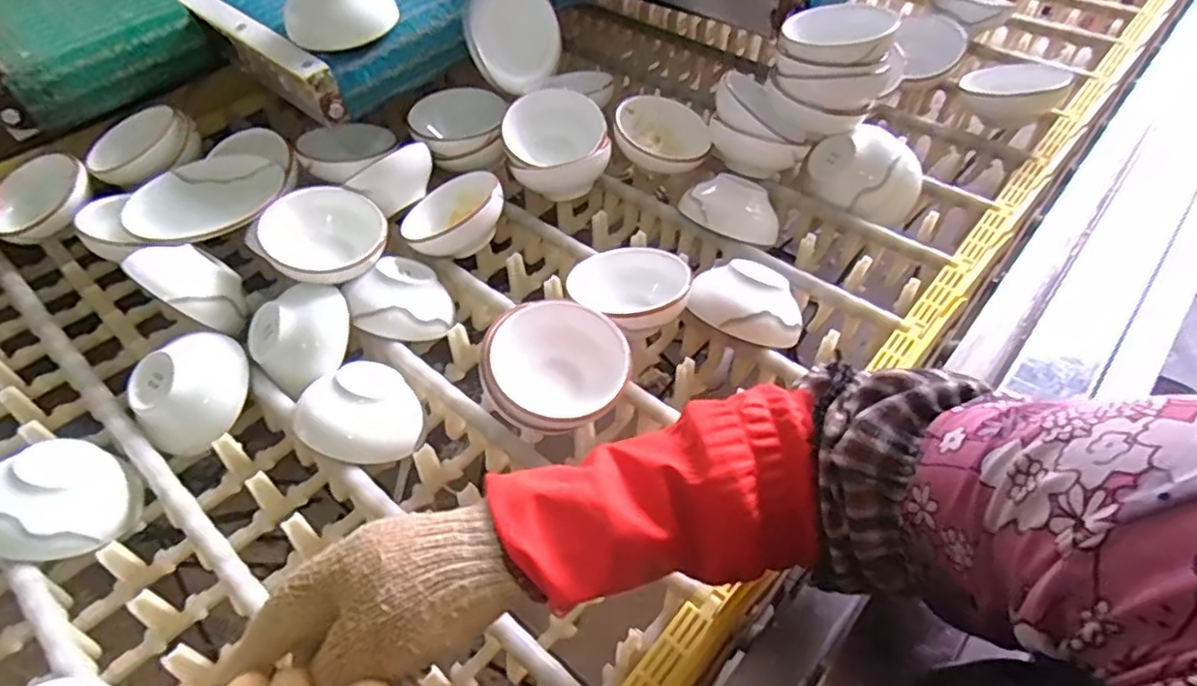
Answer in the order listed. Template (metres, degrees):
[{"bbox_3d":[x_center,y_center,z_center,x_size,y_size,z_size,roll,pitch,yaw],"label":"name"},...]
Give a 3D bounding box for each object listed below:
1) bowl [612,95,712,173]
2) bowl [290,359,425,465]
[{"bbox_3d":[0.069,-0.230,0.738,0.109,0.049,0.109,8,54,-11],"label":"bowl"},{"bbox_3d":[-0.199,0.057,0.542,0.094,0.050,0.090,-2,49,2],"label":"bowl"}]

